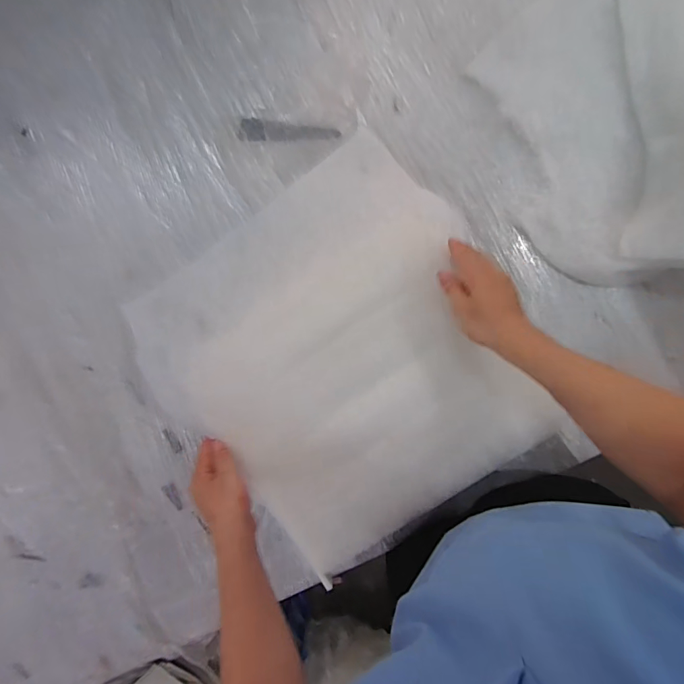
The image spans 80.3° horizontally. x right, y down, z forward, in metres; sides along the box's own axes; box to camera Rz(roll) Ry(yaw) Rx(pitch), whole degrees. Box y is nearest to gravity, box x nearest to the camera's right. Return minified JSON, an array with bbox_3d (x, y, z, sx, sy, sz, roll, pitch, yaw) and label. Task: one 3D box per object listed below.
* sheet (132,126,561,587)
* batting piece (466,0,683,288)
[{"bbox_3d":[-0.006,0.042,0.623,0.489,0.088,0.528,-36,96,4],"label":"sheet"},{"bbox_3d":[0.412,-0.332,0.553,0.346,0.142,0.511,-20,97,3],"label":"batting piece"}]

